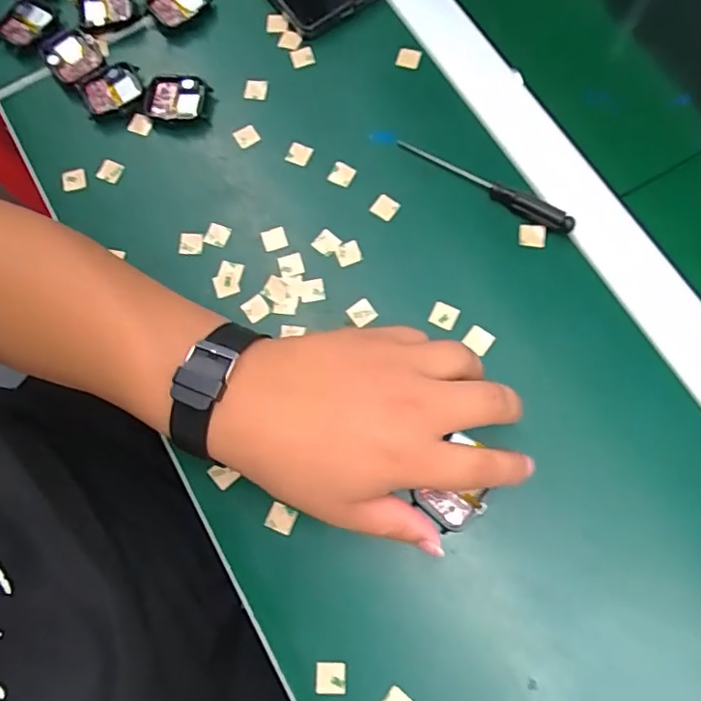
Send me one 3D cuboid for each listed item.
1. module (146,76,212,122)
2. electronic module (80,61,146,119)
[{"bbox_3d":[-0.129,-0.186,0.411,0.045,0.010,0.032,8,76,5],"label":"module"},{"bbox_3d":[-0.177,-0.193,0.414,0.044,0.007,0.036,-32,76,-6],"label":"electronic module"}]

